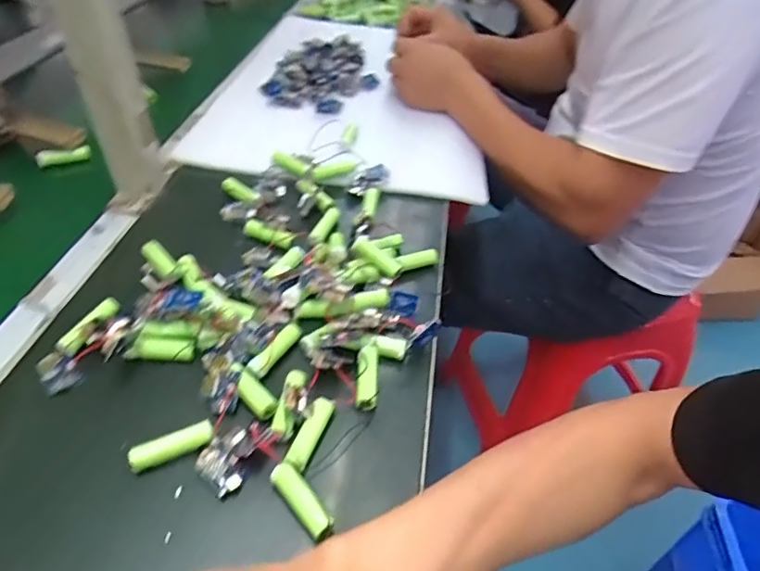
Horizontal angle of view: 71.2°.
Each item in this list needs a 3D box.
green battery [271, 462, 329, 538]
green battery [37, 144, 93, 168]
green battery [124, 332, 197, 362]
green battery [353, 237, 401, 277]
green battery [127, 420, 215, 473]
[{"bbox_3d":[-0.048,0.131,0.325,0.015,0.016,0.050,-29,54,-32],"label":"green battery"},{"bbox_3d":[-0.354,-0.146,0.595,0.056,0.014,0.016,-15,48,-22],"label":"green battery"},{"bbox_3d":[-0.164,0.048,0.399,0.049,0.018,0.017,6,43,-1],"label":"green battery"},{"bbox_3d":[-0.003,-0.027,0.471,0.050,0.014,0.013,32,49,25],"label":"green battery"},{"bbox_3d":[-0.133,0.105,0.343,0.052,0.015,0.015,-18,49,-24],"label":"green battery"}]

